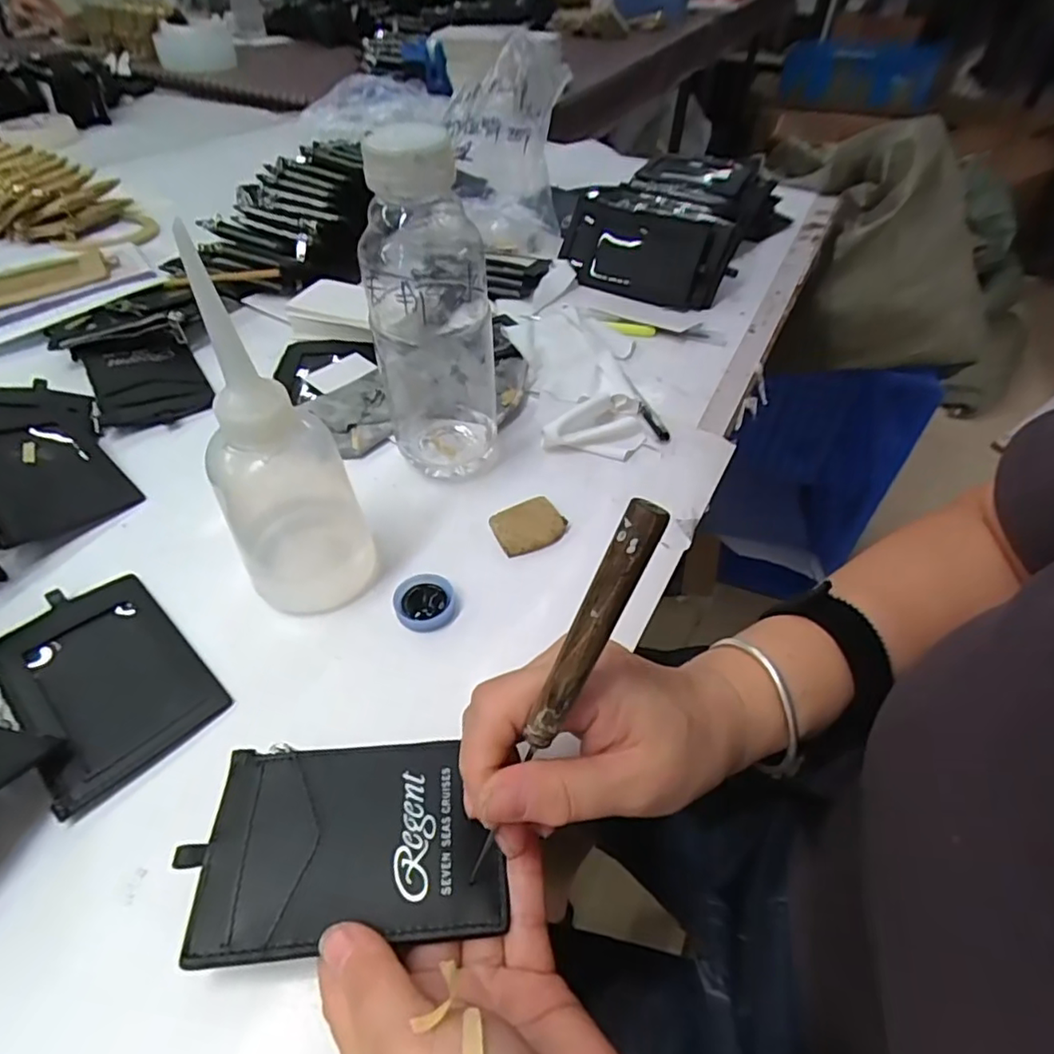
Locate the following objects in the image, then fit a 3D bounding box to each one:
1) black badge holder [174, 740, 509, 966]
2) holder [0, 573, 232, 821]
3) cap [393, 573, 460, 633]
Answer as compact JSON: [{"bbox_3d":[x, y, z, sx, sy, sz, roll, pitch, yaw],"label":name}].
[{"bbox_3d":[-0.066,0.116,0.225,0.107,0.007,0.070,-4,49,-6],"label":"black badge holder"},{"bbox_3d":[-0.204,0.070,0.285,0.114,0.010,0.075,35,56,25],"label":"holder"},{"bbox_3d":[-0.053,0.040,0.314,0.032,0.012,0.030,1,49,-1],"label":"cap"}]

